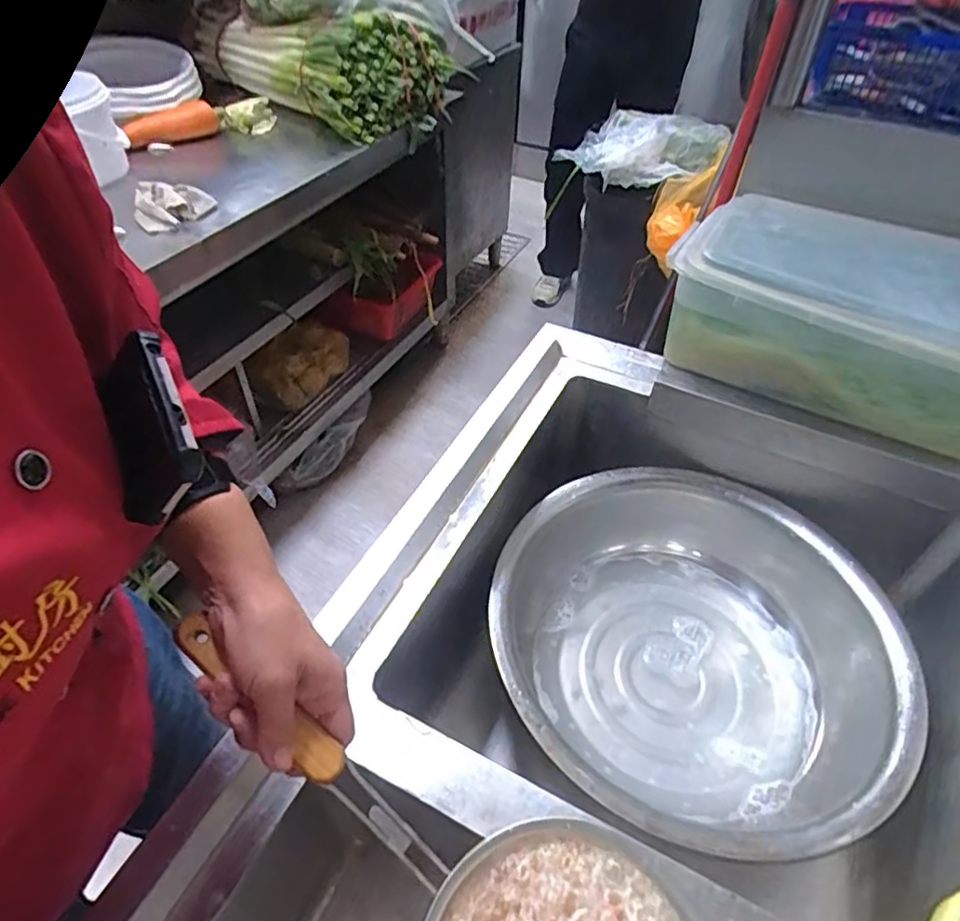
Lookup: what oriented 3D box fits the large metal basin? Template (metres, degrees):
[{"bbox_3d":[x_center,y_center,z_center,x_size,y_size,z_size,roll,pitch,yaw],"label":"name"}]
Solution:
[{"bbox_3d":[0.252,0.231,0.768,0.456,0.152,0.444,1,46,-1],"label":"large metal basin"}]

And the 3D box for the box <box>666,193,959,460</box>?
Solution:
[{"bbox_3d":[0.478,-0.194,0.811,0.444,0.159,0.277,26,51,21],"label":"box"}]

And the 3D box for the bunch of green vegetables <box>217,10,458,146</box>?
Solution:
[{"bbox_3d":[-0.346,-0.964,1.490,0.316,0.203,0.533,-35,56,-30],"label":"bunch of green vegetables"}]

